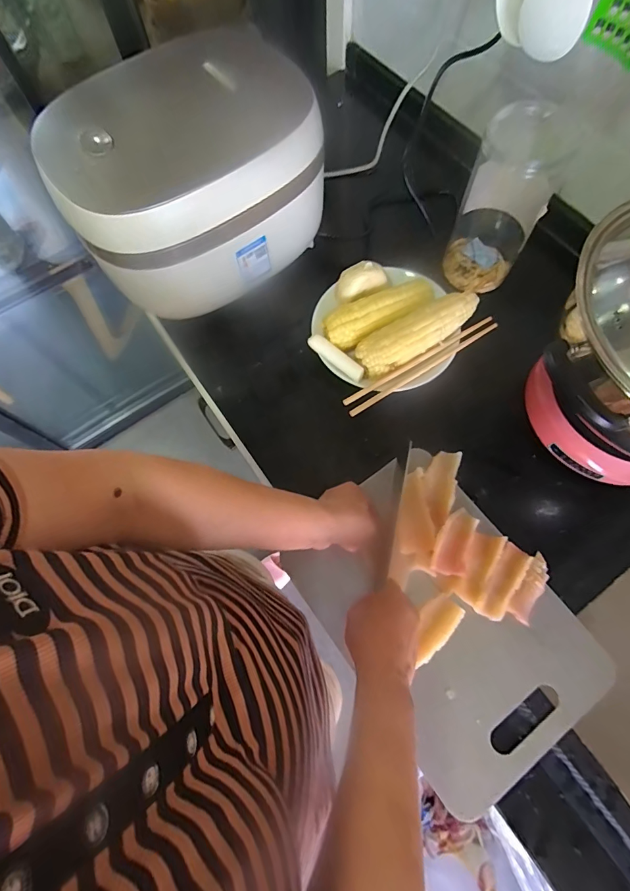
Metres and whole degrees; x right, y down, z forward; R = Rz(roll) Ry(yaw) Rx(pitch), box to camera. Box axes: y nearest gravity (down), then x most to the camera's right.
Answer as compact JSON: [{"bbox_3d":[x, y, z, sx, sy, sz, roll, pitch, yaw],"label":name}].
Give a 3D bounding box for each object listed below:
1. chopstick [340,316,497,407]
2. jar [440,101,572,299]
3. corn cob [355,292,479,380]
[{"bbox_3d":[0.135,-0.112,0.528,0.227,0.008,0.010,-30,71,-9],"label":"chopstick"},{"bbox_3d":[0.237,-0.304,0.523,0.090,0.189,0.091,-1,70,2],"label":"jar"},{"bbox_3d":[0.131,-0.148,0.524,0.161,0.041,0.051,-28,71,-8],"label":"corn cob"}]

